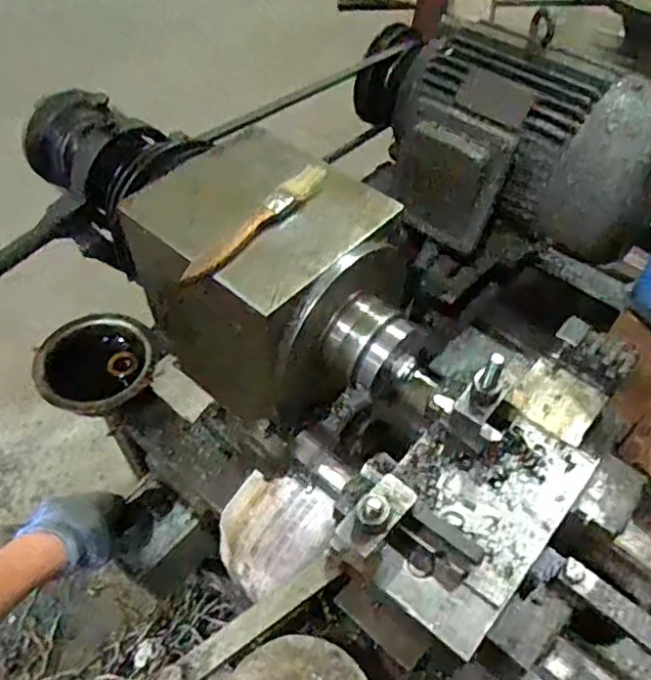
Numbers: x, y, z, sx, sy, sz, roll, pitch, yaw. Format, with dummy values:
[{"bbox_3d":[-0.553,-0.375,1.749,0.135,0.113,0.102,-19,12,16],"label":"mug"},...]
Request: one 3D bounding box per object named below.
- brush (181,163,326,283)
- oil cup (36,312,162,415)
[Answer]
[{"bbox_3d":[-0.051,-0.092,0.462,0.019,0.016,0.150,33,58,22],"label":"brush"},{"bbox_3d":[-0.259,0.030,0.695,0.129,0.042,0.132,1,52,-1],"label":"oil cup"}]

